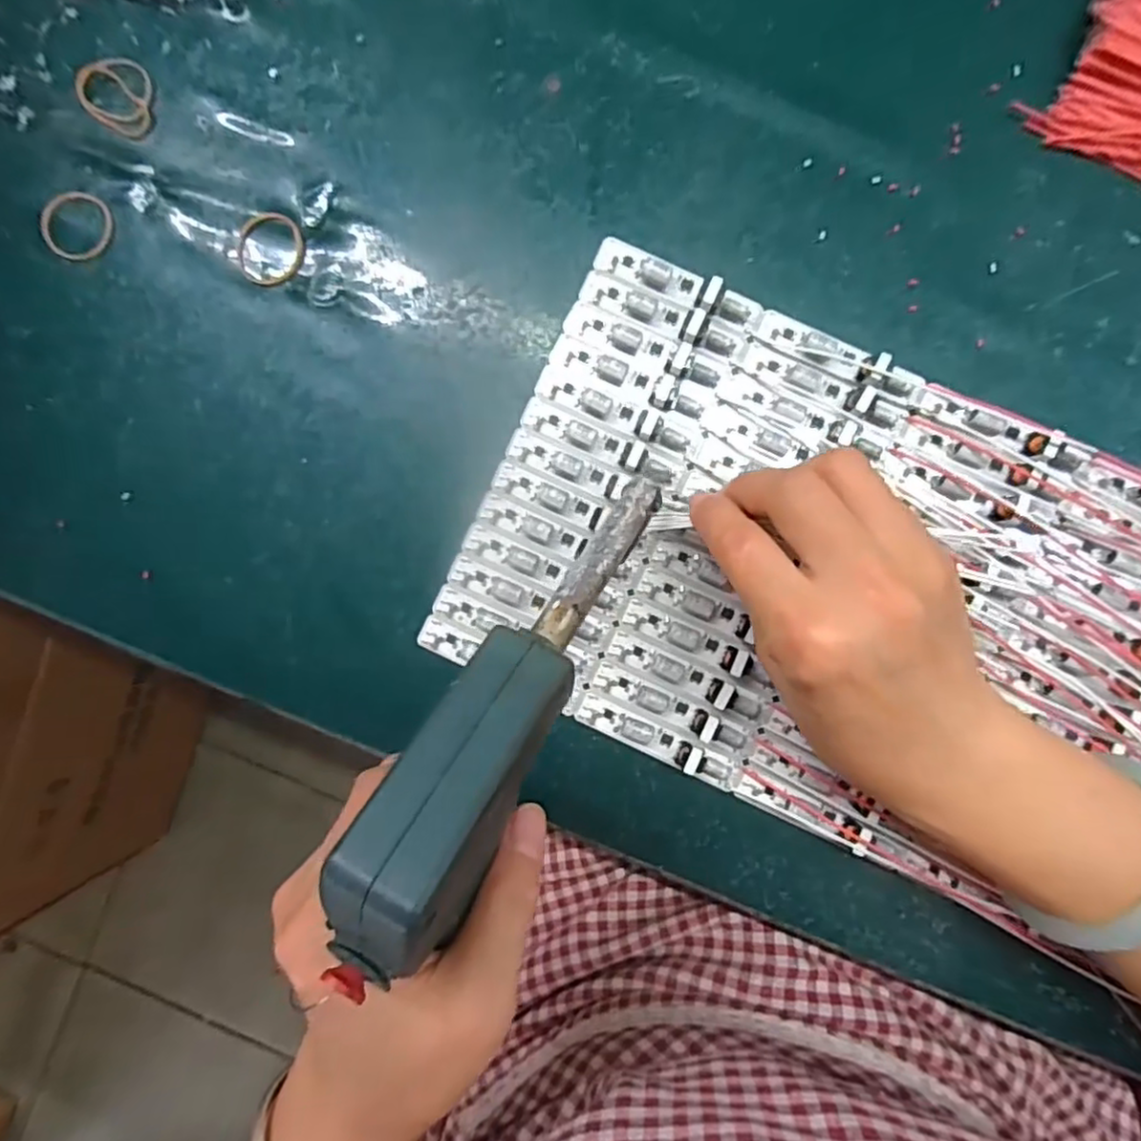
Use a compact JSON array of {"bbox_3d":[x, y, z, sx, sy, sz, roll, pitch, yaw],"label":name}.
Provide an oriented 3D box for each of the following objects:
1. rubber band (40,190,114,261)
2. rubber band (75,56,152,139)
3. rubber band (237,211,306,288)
[{"bbox_3d":[-0.221,-0.155,0.300,0.032,0.004,0.030,0,91,3],"label":"rubber band"},{"bbox_3d":[-0.202,-0.213,0.299,0.042,0.004,0.030,43,93,2],"label":"rubber band"},{"bbox_3d":[-0.132,-0.142,0.295,0.029,0.004,0.031,-1,91,3],"label":"rubber band"}]

